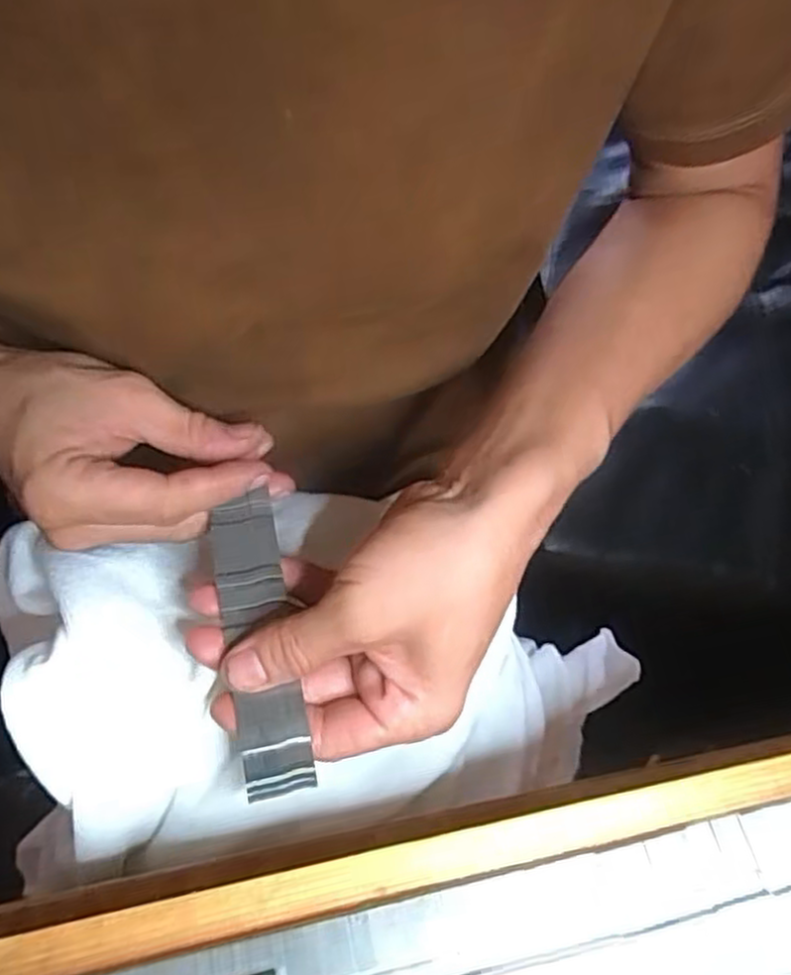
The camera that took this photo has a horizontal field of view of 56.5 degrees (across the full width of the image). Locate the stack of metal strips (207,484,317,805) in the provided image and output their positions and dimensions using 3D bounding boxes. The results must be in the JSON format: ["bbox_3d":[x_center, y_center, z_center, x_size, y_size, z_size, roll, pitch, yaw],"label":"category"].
[{"bbox_3d":[-0.056,0.060,0.300,0.027,0.008,0.122,-10,66,-8],"label":"stack of metal strips"}]

